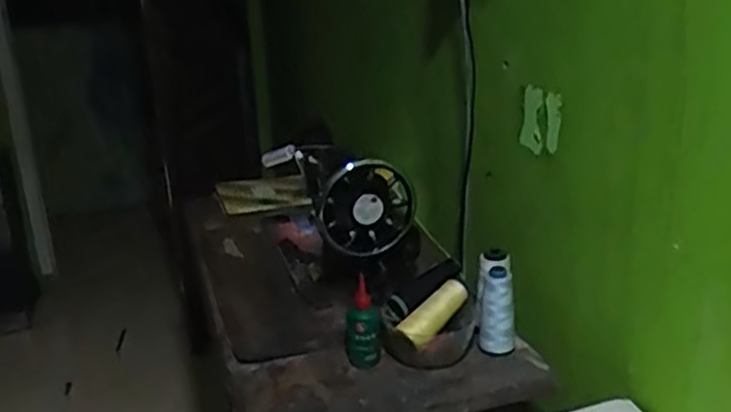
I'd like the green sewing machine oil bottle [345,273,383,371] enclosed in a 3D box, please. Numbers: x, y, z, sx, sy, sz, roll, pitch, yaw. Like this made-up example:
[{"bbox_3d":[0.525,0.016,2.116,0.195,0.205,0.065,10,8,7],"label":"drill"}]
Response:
[{"bbox_3d":[-0.003,0.149,0.930,0.046,0.123,0.031,-5,20,-2],"label":"green sewing machine oil bottle"}]

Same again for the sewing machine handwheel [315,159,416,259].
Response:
[{"bbox_3d":[0.003,0.005,1.019,0.136,0.130,0.046,-10,21,-21],"label":"sewing machine handwheel"}]

